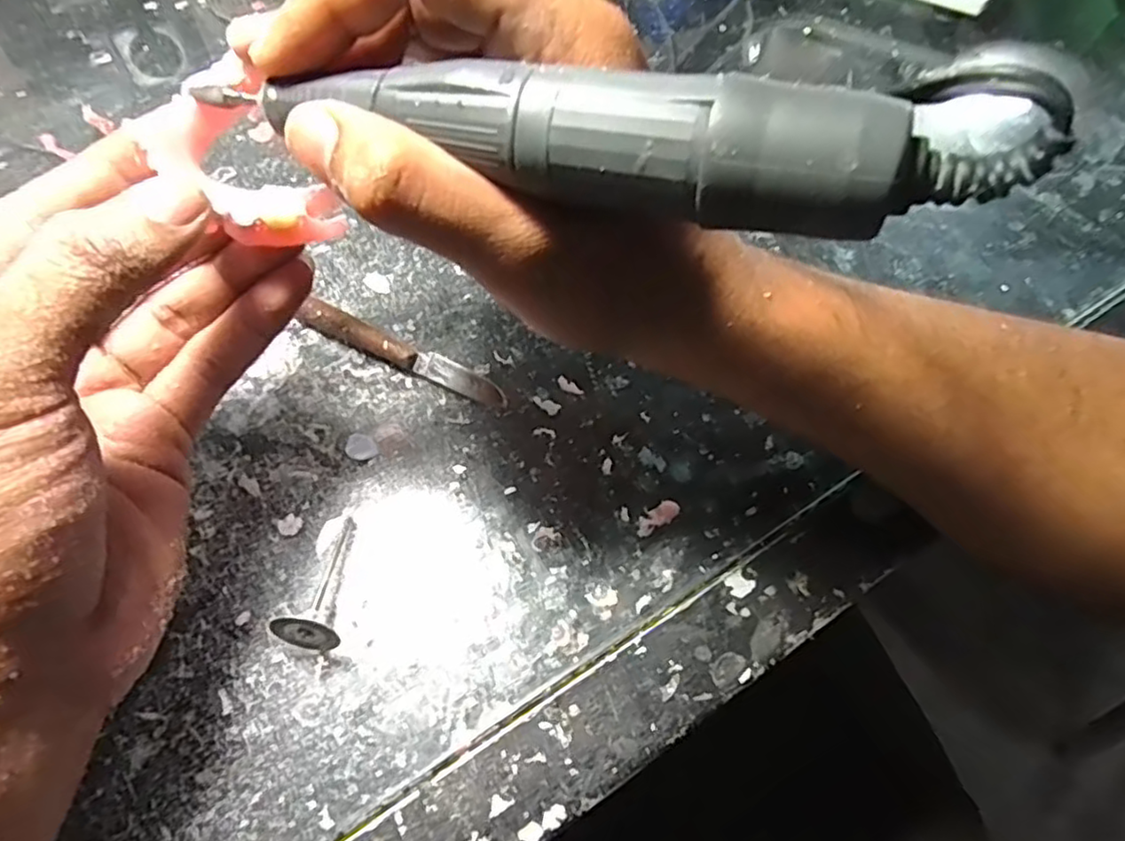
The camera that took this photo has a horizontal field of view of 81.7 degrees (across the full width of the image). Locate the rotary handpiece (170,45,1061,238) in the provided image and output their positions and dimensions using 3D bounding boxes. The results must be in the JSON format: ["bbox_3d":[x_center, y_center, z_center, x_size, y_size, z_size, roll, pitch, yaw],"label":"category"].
[{"bbox_3d":[0.000,-0.062,0.135,0.174,0.021,0.028,13,59,16],"label":"rotary handpiece"}]

